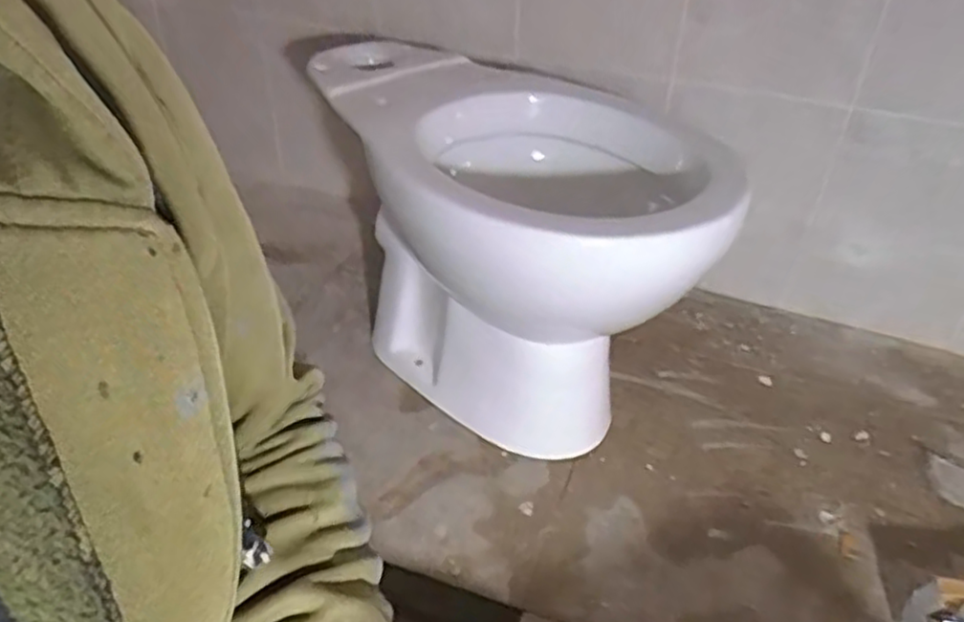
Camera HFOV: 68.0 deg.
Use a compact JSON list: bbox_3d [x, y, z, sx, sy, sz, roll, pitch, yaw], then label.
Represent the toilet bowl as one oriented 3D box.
[{"bbox_3d":[0.027,-0.060,0.927,0.329,0.390,0.569,-21,43,-28],"label":"toilet bowl"}]

